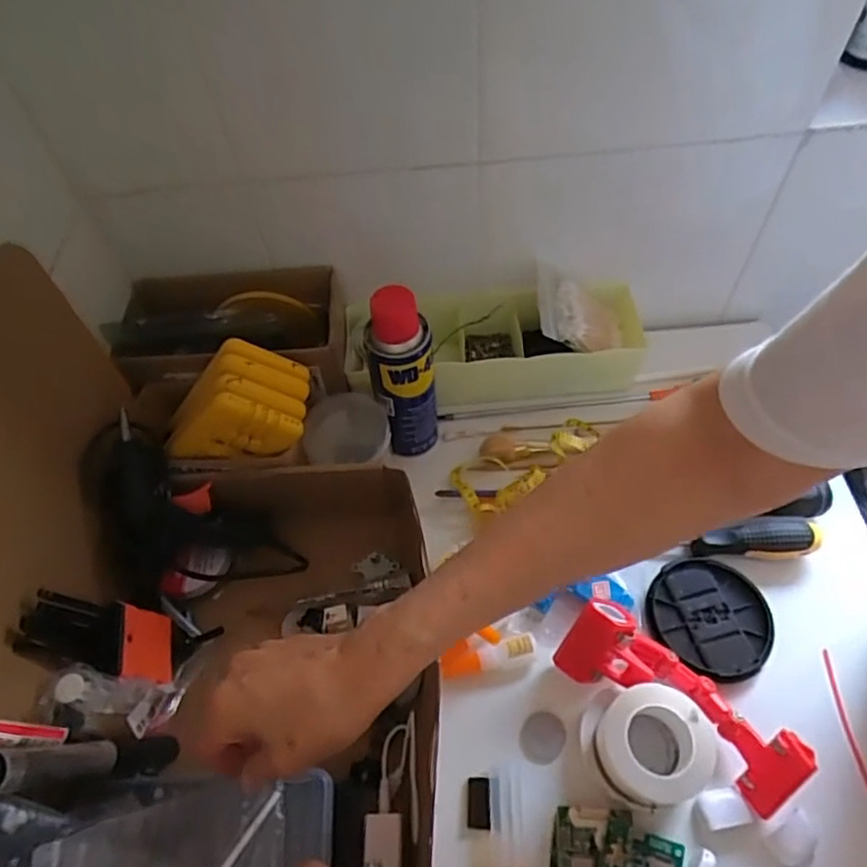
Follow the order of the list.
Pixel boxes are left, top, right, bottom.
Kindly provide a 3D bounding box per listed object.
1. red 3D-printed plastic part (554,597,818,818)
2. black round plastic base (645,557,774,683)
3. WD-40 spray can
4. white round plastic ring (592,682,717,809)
[{"bbox_3d":[0.162,0.175,0.417,0.157,0.047,0.053,32,64,22],"label":"red 3D-printed plastic part"},{"bbox_3d":[0.205,0.135,0.465,0.087,0.012,0.087,-2,57,3],"label":"black round plastic base"},{"bbox_3d":[-0.022,-0.042,0.506,0.050,0.166,0.042,-9,57,-2],"label":"WD-40 spray can"},{"bbox_3d":[0.135,0.196,0.392,0.062,0.055,0.062,-2,57,3],"label":"white round plastic ring"}]

